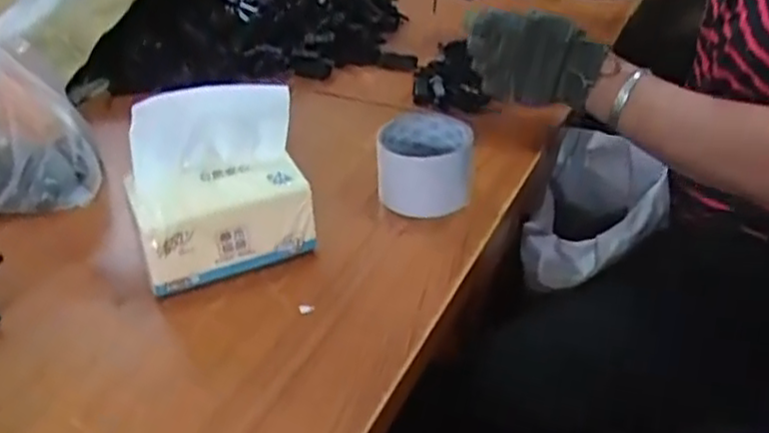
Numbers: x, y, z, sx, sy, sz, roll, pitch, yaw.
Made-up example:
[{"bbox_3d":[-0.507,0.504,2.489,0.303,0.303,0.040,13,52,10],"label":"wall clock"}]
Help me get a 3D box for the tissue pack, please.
[{"bbox_3d":[-0.133,-0.028,0.565,0.132,0.131,0.092,-15,37,-20],"label":"tissue pack"}]

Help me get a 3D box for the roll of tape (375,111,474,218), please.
[{"bbox_3d":[0.037,-0.047,0.656,0.084,0.062,0.078,4,34,7],"label":"roll of tape"}]

